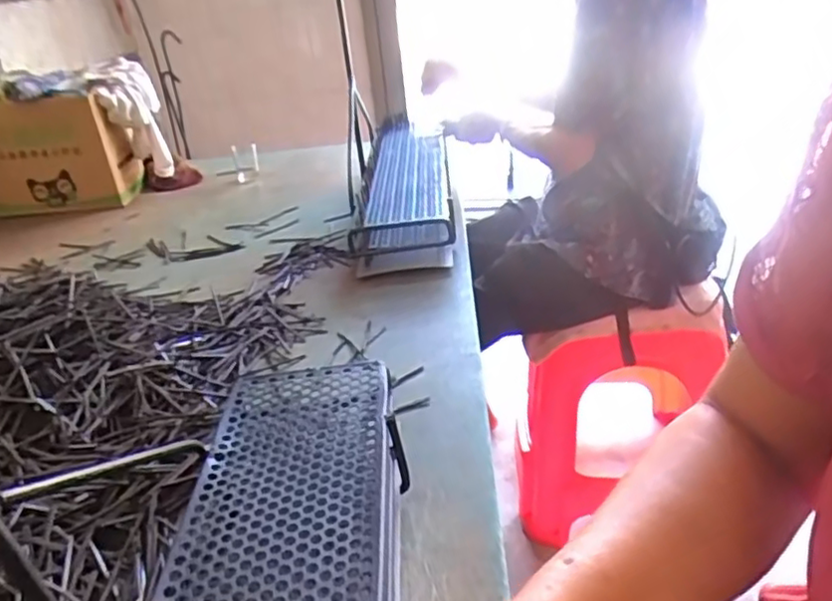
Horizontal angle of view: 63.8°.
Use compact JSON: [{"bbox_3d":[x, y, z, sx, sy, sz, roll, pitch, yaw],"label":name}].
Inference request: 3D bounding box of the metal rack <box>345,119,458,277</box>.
[{"bbox_3d":[-0.018,-0.217,1.222,0.150,0.093,0.594,-5,28,3],"label":"metal rack"}]

